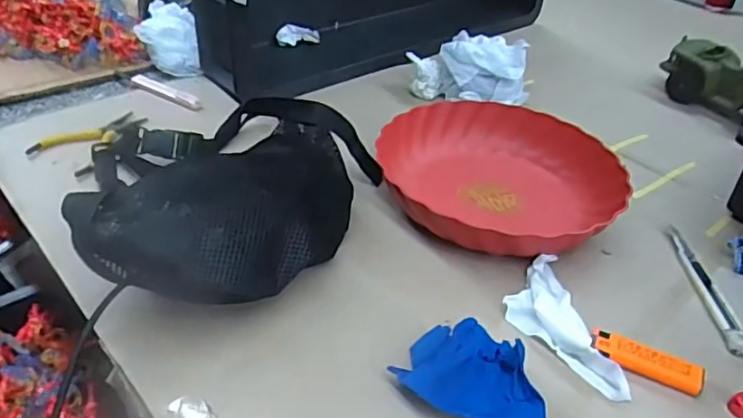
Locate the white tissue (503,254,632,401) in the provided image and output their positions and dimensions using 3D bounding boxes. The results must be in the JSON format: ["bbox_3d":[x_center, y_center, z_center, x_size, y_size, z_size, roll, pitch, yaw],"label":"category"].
[{"bbox_3d":[0.144,0.091,0.468,0.058,0.023,0.139,-4,41,-8],"label":"white tissue"}]

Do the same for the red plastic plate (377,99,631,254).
[{"bbox_3d":[0.129,-0.041,0.602,0.229,0.050,0.246,1,40,-1],"label":"red plastic plate"}]

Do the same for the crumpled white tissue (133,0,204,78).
[{"bbox_3d":[-0.272,-0.228,0.784,0.074,0.061,0.093,-7,41,-14],"label":"crumpled white tissue"}]

